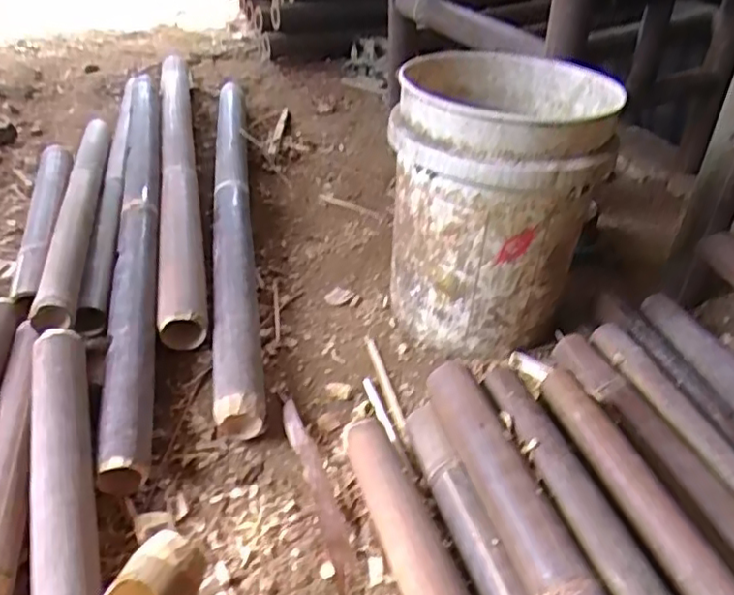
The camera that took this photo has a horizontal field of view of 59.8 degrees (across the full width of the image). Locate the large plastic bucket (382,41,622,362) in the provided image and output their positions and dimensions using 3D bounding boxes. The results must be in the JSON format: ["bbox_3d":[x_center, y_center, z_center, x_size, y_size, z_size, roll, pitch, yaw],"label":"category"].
[{"bbox_3d":[0.178,-0.140,0.967,0.287,0.361,0.308,5,36,-4],"label":"large plastic bucket"}]

